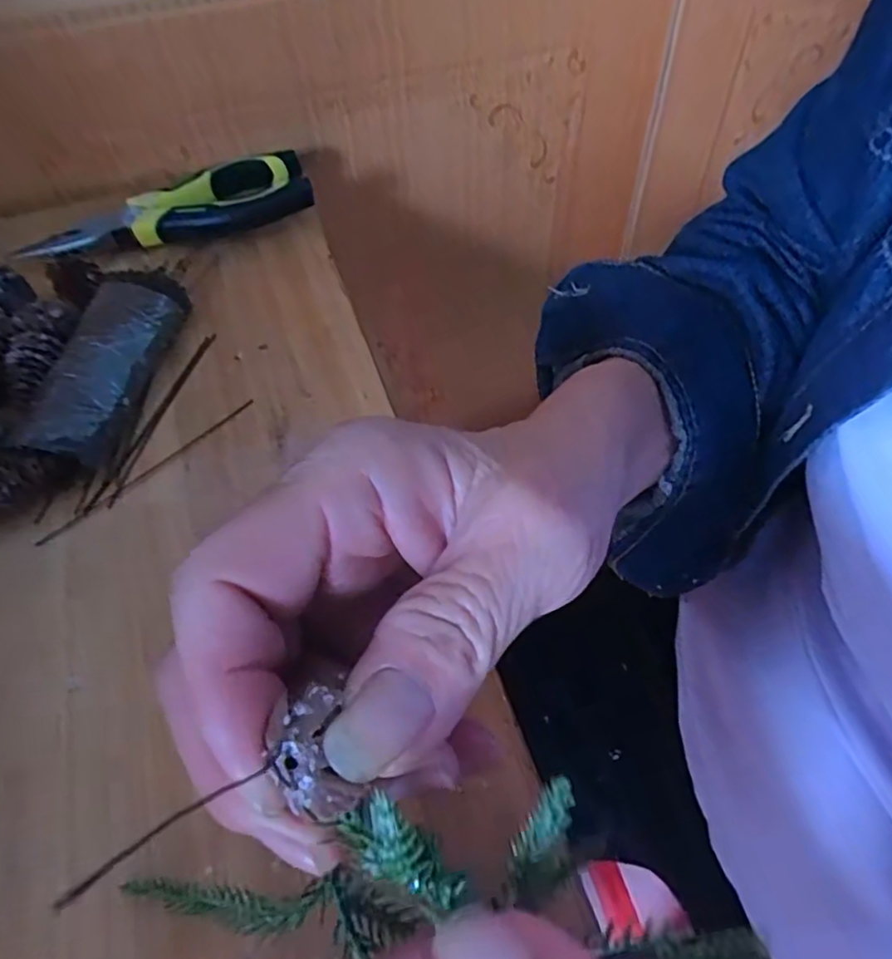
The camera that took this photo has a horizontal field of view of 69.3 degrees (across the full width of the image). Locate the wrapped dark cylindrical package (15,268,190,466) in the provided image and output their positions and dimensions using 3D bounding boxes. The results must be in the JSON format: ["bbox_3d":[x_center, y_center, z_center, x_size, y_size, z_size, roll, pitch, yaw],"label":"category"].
[{"bbox_3d":[-0.148,-0.053,0.285,0.034,0.028,0.105,6,56,7],"label":"wrapped dark cylindrical package"}]

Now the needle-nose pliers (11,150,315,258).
[{"bbox_3d":[-0.150,-0.146,0.354,0.150,0.019,0.048,-17,56,-8],"label":"needle-nose pliers"}]

